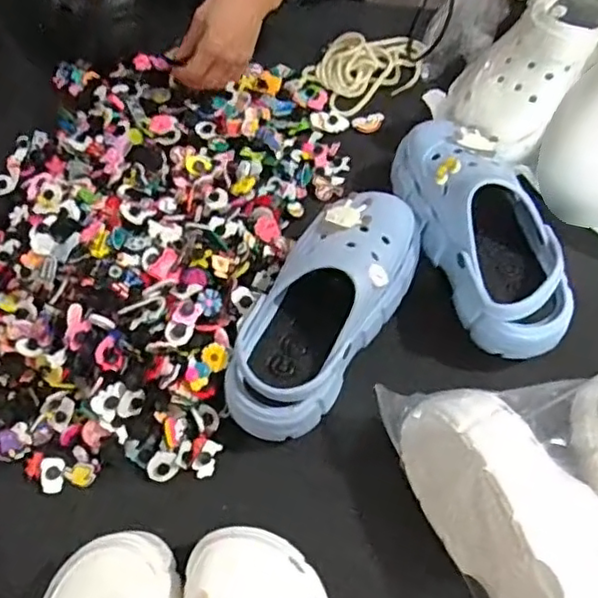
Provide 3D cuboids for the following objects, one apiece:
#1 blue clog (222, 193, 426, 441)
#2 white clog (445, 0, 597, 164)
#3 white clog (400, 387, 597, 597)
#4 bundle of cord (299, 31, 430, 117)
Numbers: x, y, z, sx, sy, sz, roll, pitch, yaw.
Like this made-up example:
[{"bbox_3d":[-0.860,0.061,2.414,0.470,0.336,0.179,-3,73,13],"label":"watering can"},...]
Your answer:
[{"bbox_3d":[0.026,0.003,0.573,0.100,0.085,0.254,29,68,13],"label":"blue clog"},{"bbox_3d":[0.254,-0.264,0.690,0.119,0.114,0.266,33,69,14],"label":"white clog"},{"bbox_3d":[0.182,0.180,0.489,0.116,0.089,0.254,-25,67,-11],"label":"white clog"},{"bbox_3d":[0.087,-0.291,0.769,0.150,0.026,0.098,-39,71,-17],"label":"bundle of cord"}]

